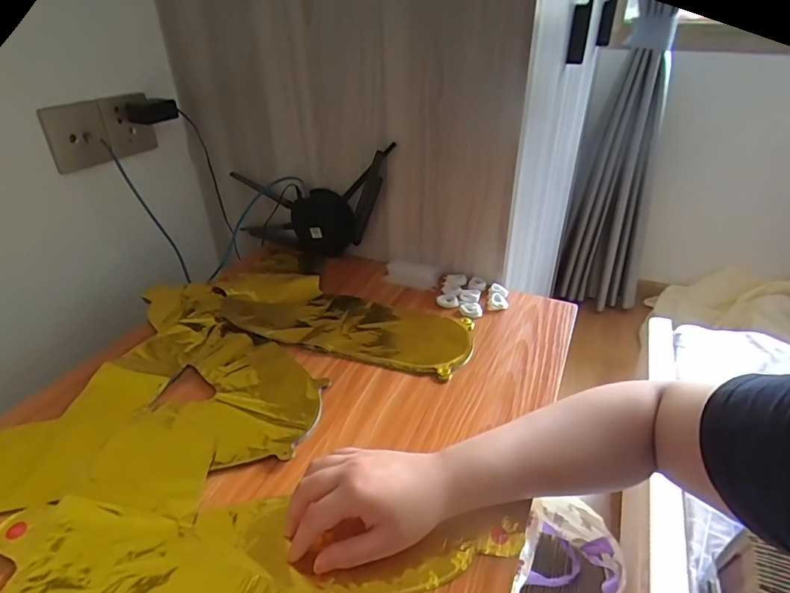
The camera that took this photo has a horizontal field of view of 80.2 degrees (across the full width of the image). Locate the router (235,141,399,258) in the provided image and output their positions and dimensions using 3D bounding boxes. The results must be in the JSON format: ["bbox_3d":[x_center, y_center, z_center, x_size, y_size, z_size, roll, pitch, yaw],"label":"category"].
[{"bbox_3d":[-0.139,-0.155,0.800,0.353,0.183,0.033,-9,25,32],"label":"router"}]

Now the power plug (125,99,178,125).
[{"bbox_3d":[-0.394,-0.302,0.763,0.074,0.033,0.030,-11,35,-16],"label":"power plug"}]

